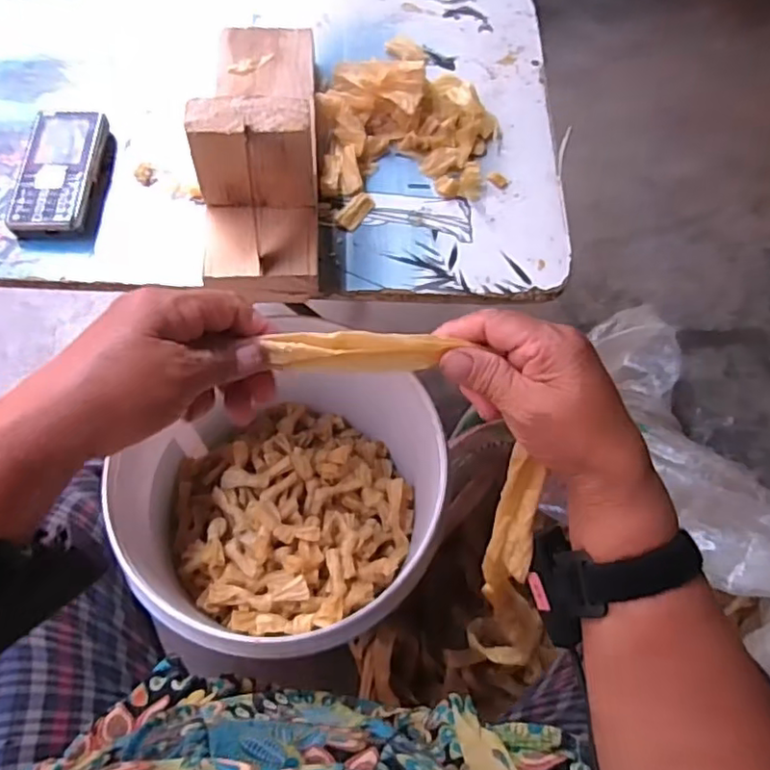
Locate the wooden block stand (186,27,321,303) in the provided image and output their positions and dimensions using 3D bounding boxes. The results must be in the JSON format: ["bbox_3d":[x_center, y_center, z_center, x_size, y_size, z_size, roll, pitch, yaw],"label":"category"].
[{"bbox_3d":[-0.096,-0.206,0.471,0.081,0.103,0.272,-1,63,-5],"label":"wooden block stand"}]

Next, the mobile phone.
[{"bbox_3d":[-0.269,-0.174,0.497,0.057,0.023,0.121,3,63,-3],"label":"mobile phone"}]

